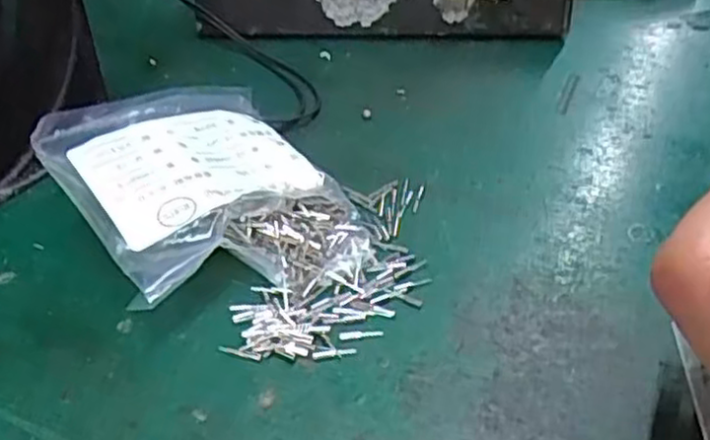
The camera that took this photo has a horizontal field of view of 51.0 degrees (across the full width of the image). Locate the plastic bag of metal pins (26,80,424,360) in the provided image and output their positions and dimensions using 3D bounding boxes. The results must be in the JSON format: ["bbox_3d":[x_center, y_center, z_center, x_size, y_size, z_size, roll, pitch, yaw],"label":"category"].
[{"bbox_3d":[-0.037,-0.006,0.227,0.119,0.028,0.084,21,47,22],"label":"plastic bag of metal pins"}]

